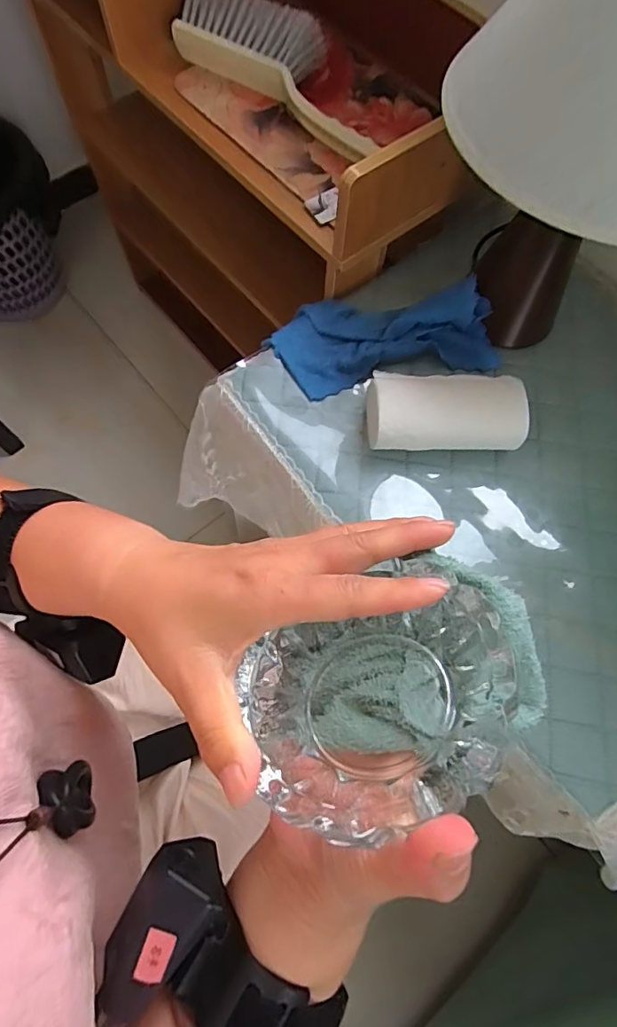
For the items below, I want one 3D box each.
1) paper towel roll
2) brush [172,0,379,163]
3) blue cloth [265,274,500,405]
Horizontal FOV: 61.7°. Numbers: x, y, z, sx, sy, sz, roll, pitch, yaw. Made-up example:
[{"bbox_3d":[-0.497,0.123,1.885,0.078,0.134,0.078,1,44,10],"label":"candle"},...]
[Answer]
[{"bbox_3d":[0.106,-0.081,0.438,0.128,0.049,0.063,3,70,0],"label":"paper towel roll"},{"bbox_3d":[-0.028,-0.459,0.523,0.246,0.054,0.077,39,73,12],"label":"brush"},{"bbox_3d":[0.069,-0.171,0.475,0.198,0.038,0.099,-12,70,-6],"label":"blue cloth"}]

